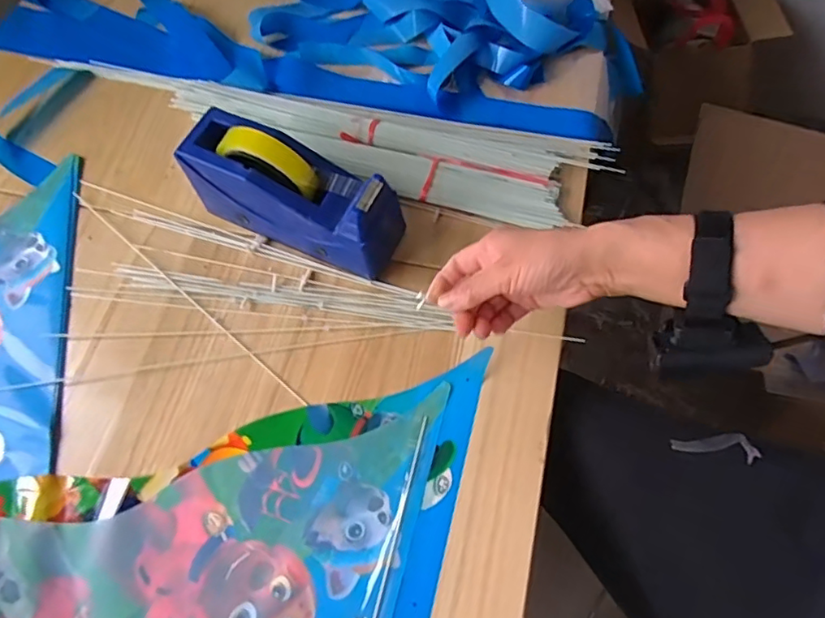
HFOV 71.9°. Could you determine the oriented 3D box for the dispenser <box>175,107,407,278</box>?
[{"bbox_3d":[-0.112,-0.109,0.539,0.198,0.114,0.066,22,68,12],"label":"dispenser"}]

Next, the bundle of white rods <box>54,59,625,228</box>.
[{"bbox_3d":[-0.107,-0.191,0.621,0.611,0.029,0.115,13,66,8],"label":"bundle of white rods"}]

